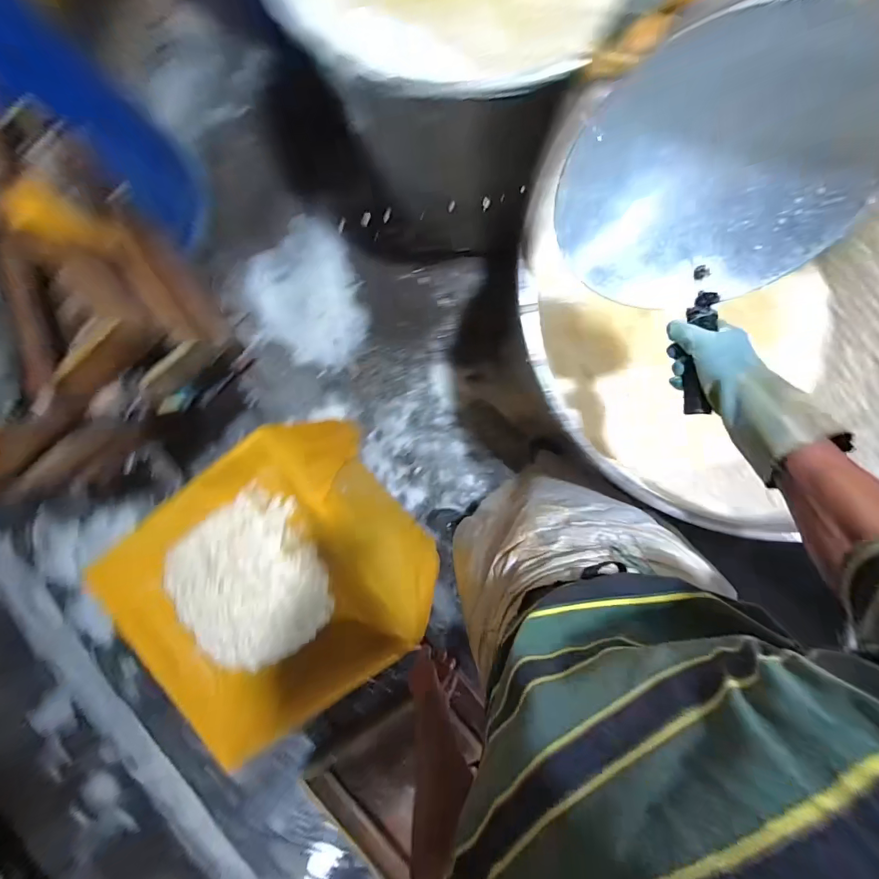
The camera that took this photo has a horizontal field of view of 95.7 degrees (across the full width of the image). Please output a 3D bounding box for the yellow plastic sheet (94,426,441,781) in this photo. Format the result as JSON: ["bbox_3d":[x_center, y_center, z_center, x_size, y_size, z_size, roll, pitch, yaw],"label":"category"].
[{"bbox_3d":[-0.405,0.363,1.054,0.628,0.388,0.582,-36,91,8],"label":"yellow plastic sheet"}]

